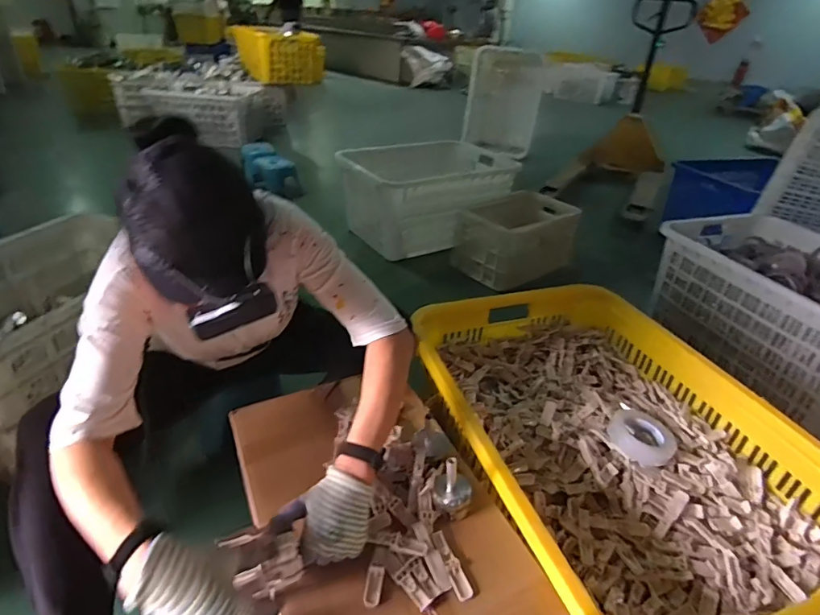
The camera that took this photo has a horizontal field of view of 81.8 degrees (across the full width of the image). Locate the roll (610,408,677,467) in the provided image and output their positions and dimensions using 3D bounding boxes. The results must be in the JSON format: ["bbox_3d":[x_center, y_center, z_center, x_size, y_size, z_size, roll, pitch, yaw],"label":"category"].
[{"bbox_3d":[0.501,0.277,1.024,0.136,0.046,0.139,26,39,31],"label":"roll"}]

